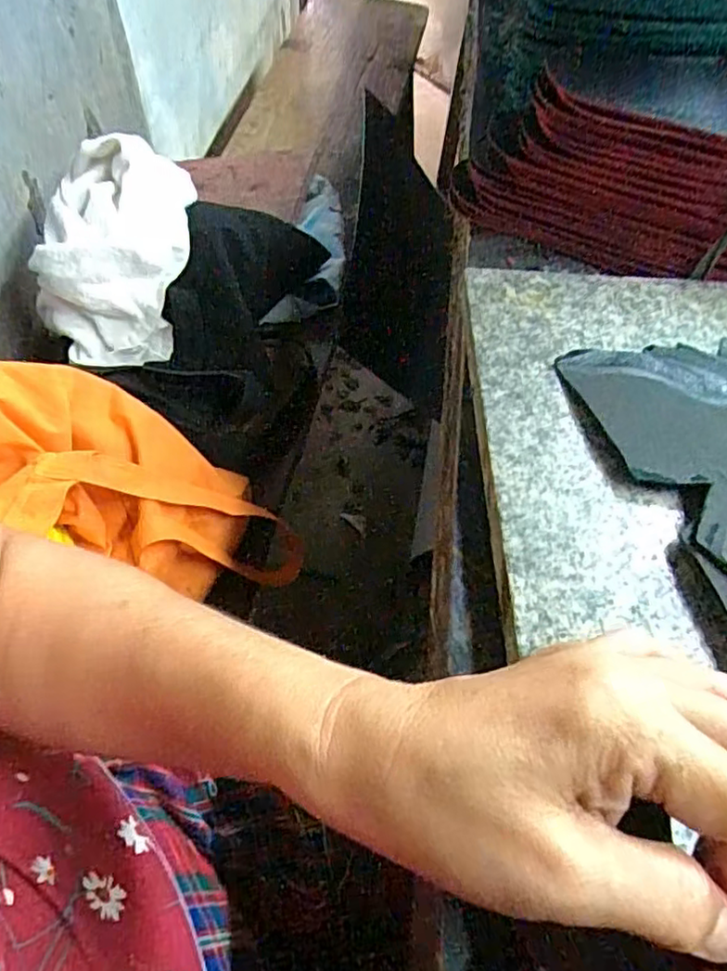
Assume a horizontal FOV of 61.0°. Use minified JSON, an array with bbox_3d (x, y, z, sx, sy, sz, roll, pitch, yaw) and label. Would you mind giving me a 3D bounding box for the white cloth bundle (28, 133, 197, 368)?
[{"bbox_3d":[-0.254,-0.240,0.626,0.146,0.112,0.203,1,58,-4],"label":"white cloth bundle"}]

